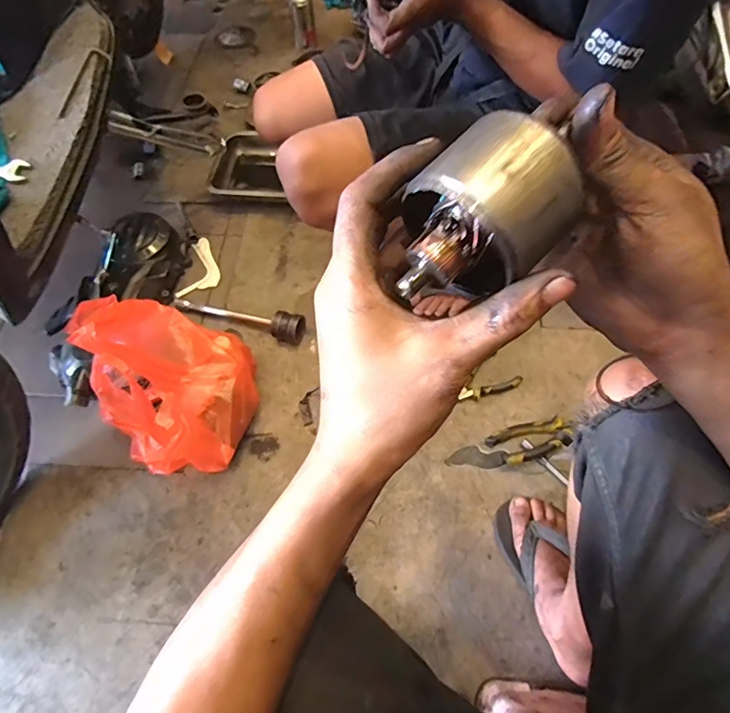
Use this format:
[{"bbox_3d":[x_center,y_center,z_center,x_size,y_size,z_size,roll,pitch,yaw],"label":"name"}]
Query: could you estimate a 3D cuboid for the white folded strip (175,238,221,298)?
[{"bbox_3d":[-0.334,-0.186,0.984,0.075,0.006,0.160,6,56,-1],"label":"white folded strip"}]

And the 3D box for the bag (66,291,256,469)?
[{"bbox_3d":[-0.306,0.025,0.726,0.234,0.257,0.245,6,62,5],"label":"bag"}]

